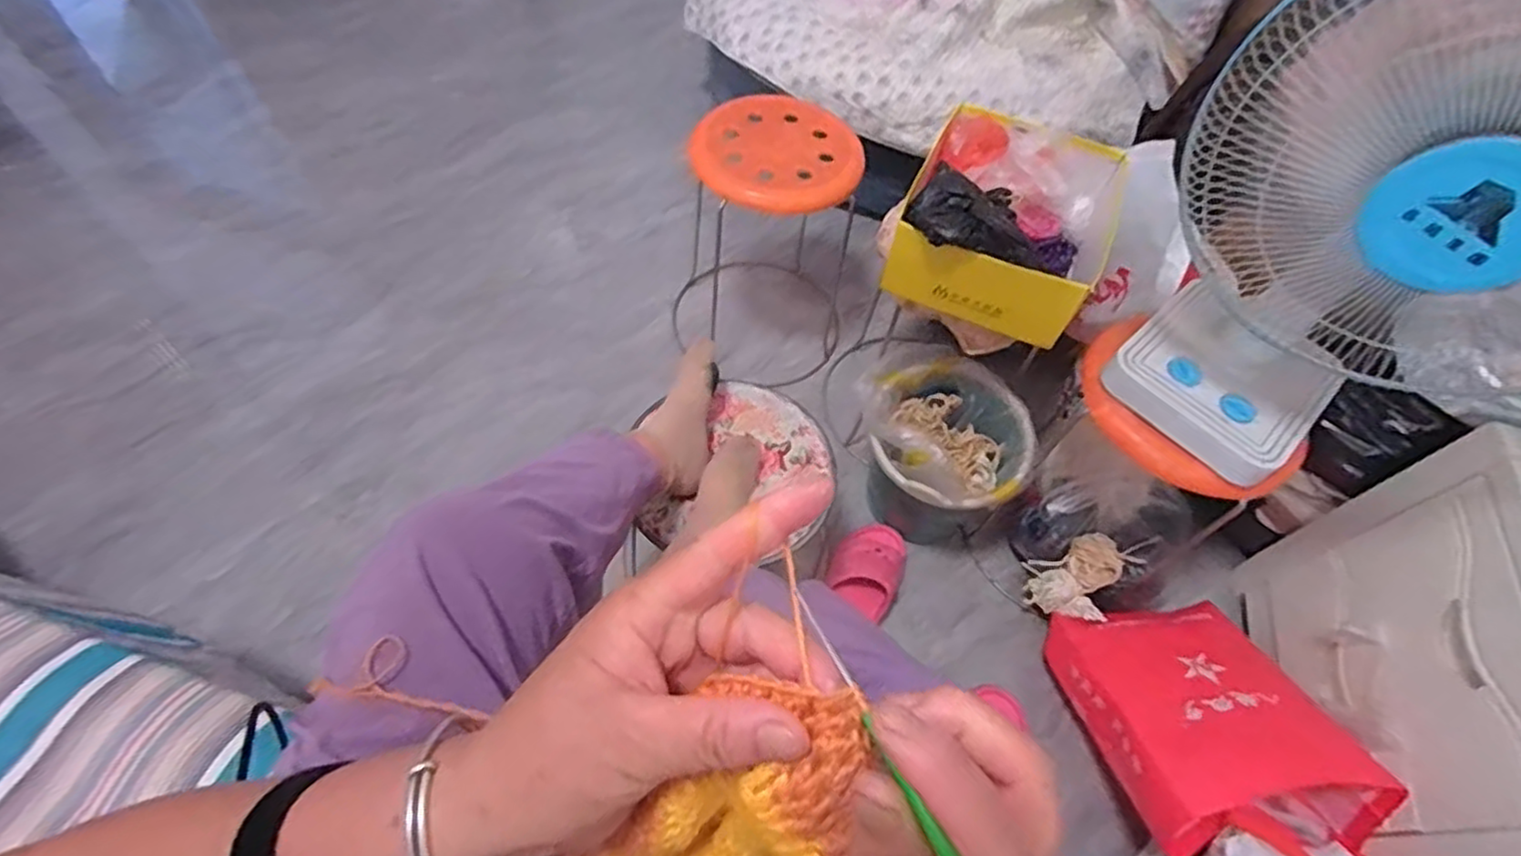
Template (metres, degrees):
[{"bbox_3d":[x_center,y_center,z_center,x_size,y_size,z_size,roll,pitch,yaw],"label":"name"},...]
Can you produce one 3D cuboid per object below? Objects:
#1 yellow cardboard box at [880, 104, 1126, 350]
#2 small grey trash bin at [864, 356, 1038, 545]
[{"bbox_3d":[0.330,-0.283,0.909,0.248,0.134,0.341,26,59,12],"label":"yellow cardboard box"},{"bbox_3d":[0.274,0.054,1.071,0.232,0.270,0.231,2,58,-3],"label":"small grey trash bin"}]

